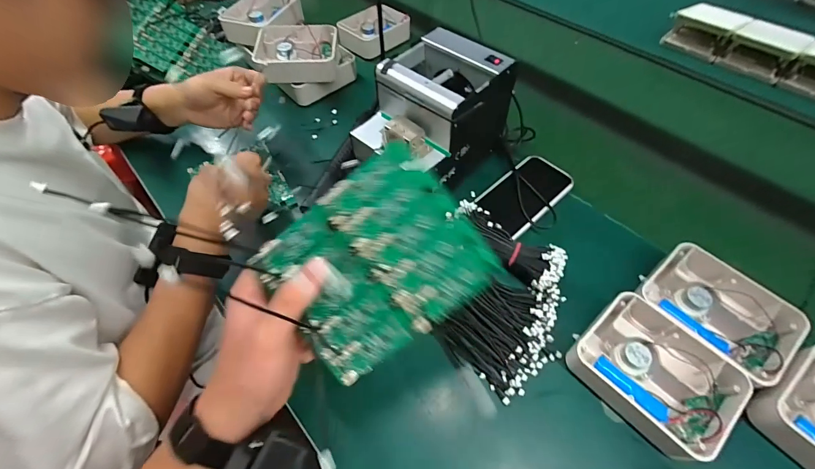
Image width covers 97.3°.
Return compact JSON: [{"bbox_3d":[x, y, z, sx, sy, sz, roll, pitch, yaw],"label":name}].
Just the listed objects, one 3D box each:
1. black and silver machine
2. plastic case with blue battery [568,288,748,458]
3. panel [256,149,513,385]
[{"bbox_3d":[0.033,-0.155,0.476,0.129,0.133,0.183,36,64,23],"label":"black and silver machine"},{"bbox_3d":[0.235,0.130,0.344,0.102,0.035,0.129,-34,61,-19],"label":"plastic case with blue battery"},{"bbox_3d":[-0.023,0.021,0.260,0.146,0.015,0.120,-37,91,6],"label":"panel"}]

